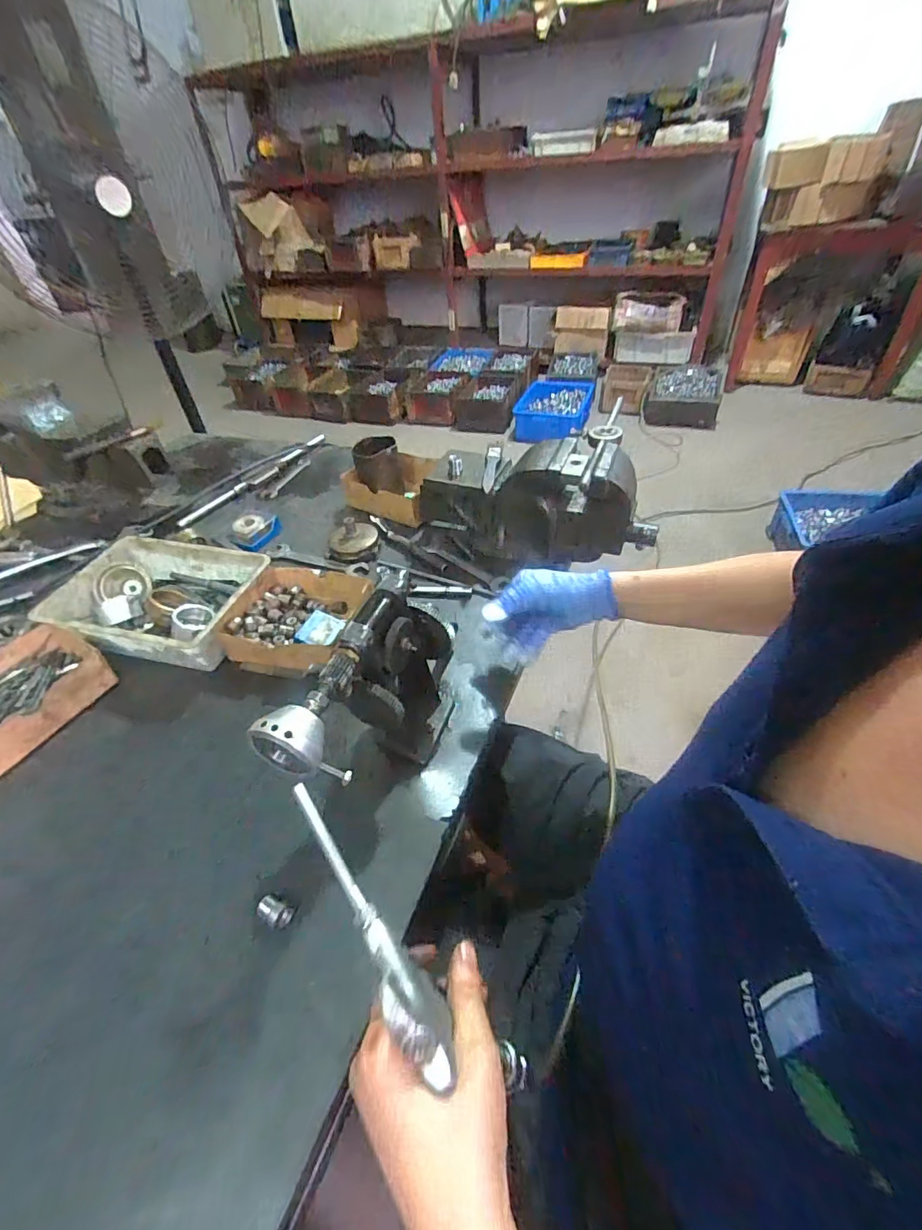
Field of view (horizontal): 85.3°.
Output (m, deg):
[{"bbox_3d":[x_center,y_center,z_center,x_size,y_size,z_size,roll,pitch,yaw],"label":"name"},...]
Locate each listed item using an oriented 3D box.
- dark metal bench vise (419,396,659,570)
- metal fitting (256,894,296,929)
[{"bbox_3d":[0.104,-0.164,0.719,0.323,0.146,0.146,2,44,8],"label":"dark metal bench vise"},{"bbox_3d":[-0.150,0.241,0.407,0.029,0.016,0.019,17,48,23],"label":"metal fitting"}]

